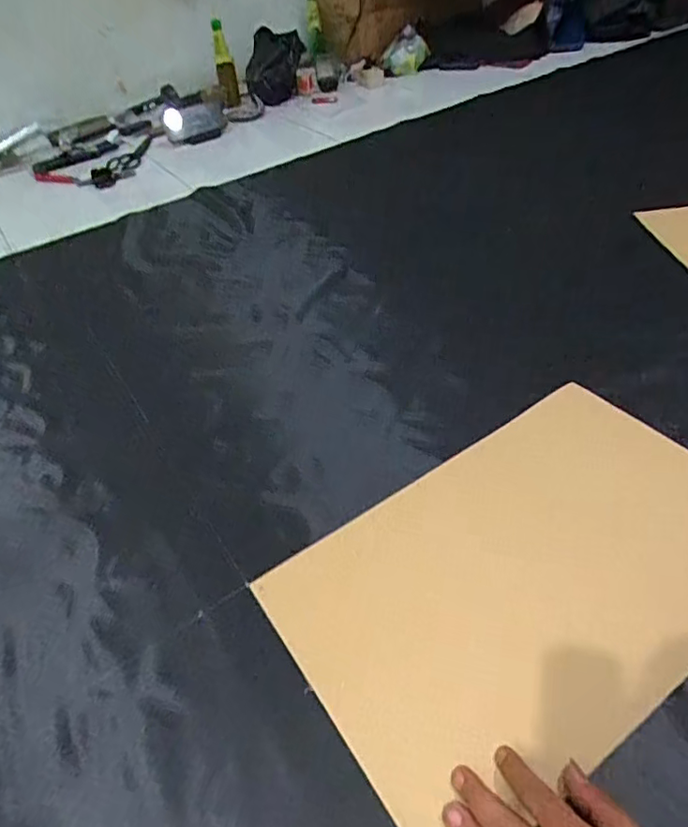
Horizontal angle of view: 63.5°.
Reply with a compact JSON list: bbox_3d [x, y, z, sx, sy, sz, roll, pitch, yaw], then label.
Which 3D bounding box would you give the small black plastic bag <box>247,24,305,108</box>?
[{"bbox_3d":[-0.191,-0.962,1.542,0.153,0.179,0.063,26,41,10],"label":"small black plastic bag"}]

